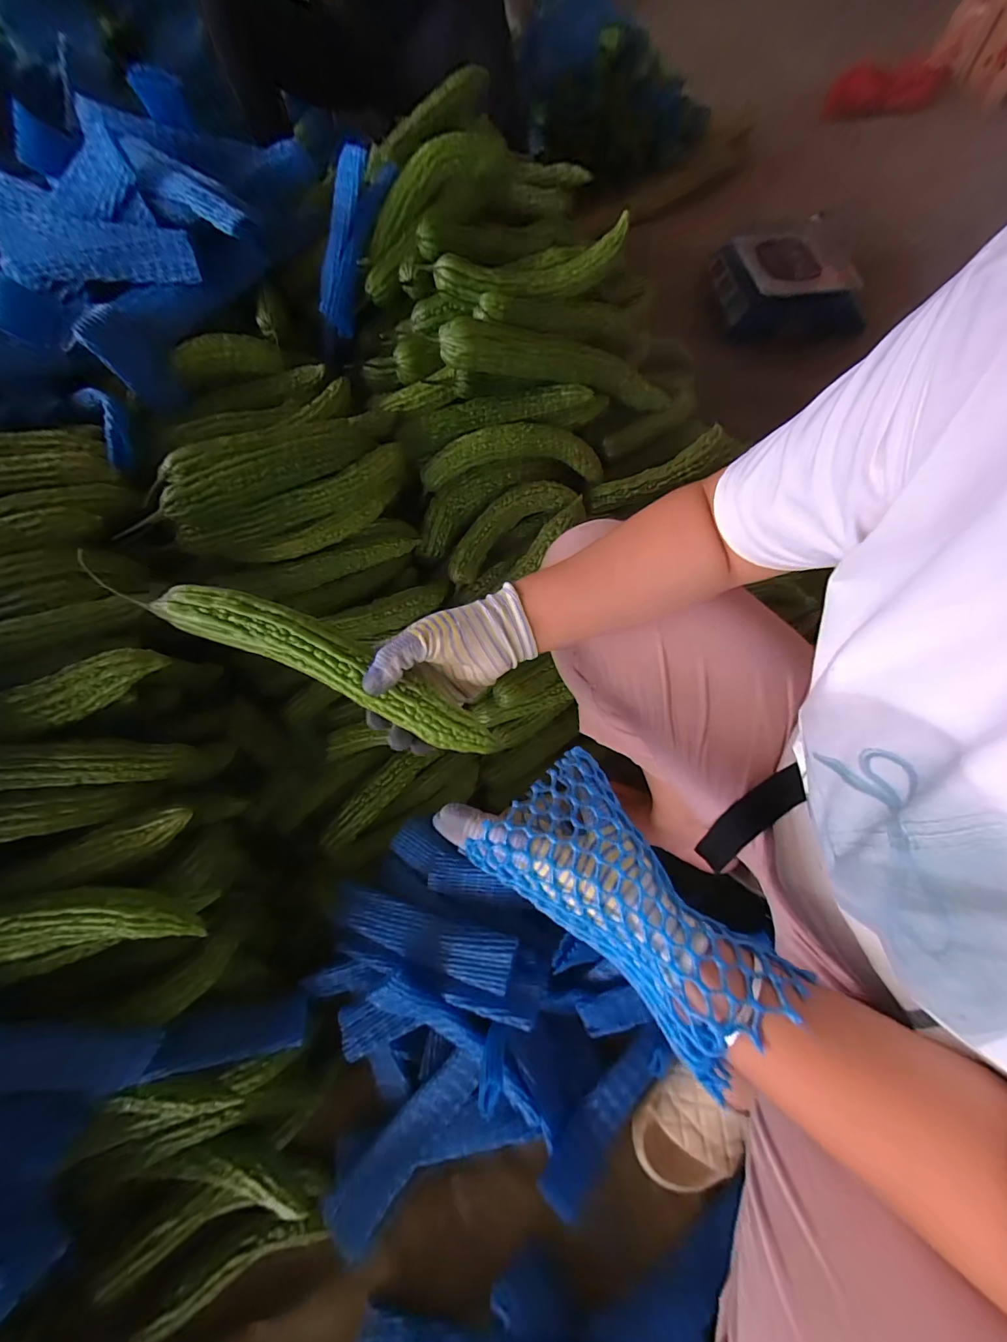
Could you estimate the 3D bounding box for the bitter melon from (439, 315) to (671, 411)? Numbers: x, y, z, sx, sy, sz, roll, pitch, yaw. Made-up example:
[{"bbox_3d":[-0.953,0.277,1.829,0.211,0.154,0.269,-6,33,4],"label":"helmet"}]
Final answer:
[{"bbox_3d":[0.081,-0.381,0.563,0.337,0.050,0.047,-7,63,-28],"label":"bitter melon"}]

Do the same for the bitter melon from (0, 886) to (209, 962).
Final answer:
[{"bbox_3d":[-0.365,0.214,0.378,0.190,0.046,0.051,2,64,-17],"label":"bitter melon"}]

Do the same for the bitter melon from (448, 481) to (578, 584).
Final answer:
[{"bbox_3d":[0.003,-0.198,0.613,0.201,0.051,0.058,-39,69,2],"label":"bitter melon"}]

